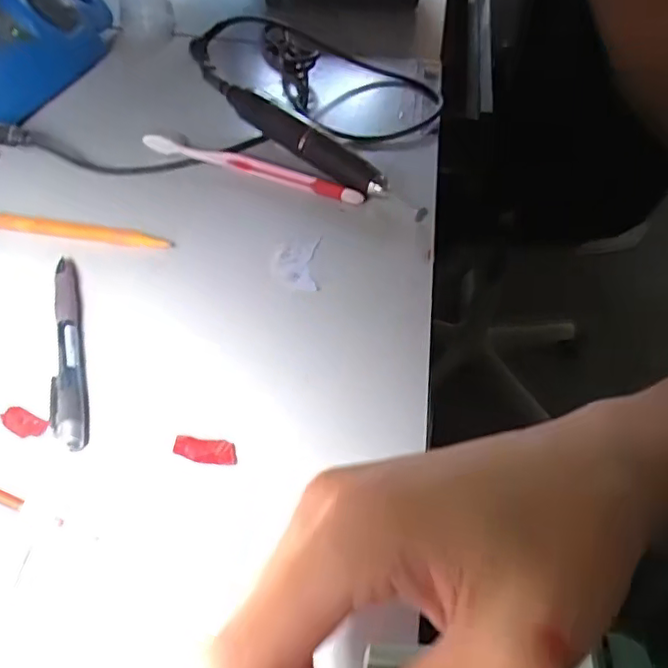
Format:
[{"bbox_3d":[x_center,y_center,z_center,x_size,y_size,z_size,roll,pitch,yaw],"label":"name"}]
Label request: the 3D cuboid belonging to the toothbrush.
[{"bbox_3d":[-0.061,-0.121,0.451,0.174,0.011,0.011,16,48,11],"label":"toothbrush"}]

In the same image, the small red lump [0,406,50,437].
[{"bbox_3d":[-0.149,0.042,0.298,0.024,0.004,0.012,22,50,16],"label":"small red lump"}]

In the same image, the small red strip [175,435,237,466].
[{"bbox_3d":[-0.060,0.054,0.290,0.029,0.004,0.013,5,47,1],"label":"small red strip"}]

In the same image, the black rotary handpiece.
[{"bbox_3d":[-0.026,-0.147,0.463,0.019,0.018,0.165,-34,58,-30],"label":"black rotary handpiece"}]

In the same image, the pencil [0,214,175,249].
[{"bbox_3d":[-0.173,-0.069,0.399,0.139,0.006,0.016,9,47,5],"label":"pencil"}]

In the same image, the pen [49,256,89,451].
[{"bbox_3d":[-0.142,0.003,0.329,0.016,0.012,0.135,-12,49,-14],"label":"pen"}]

